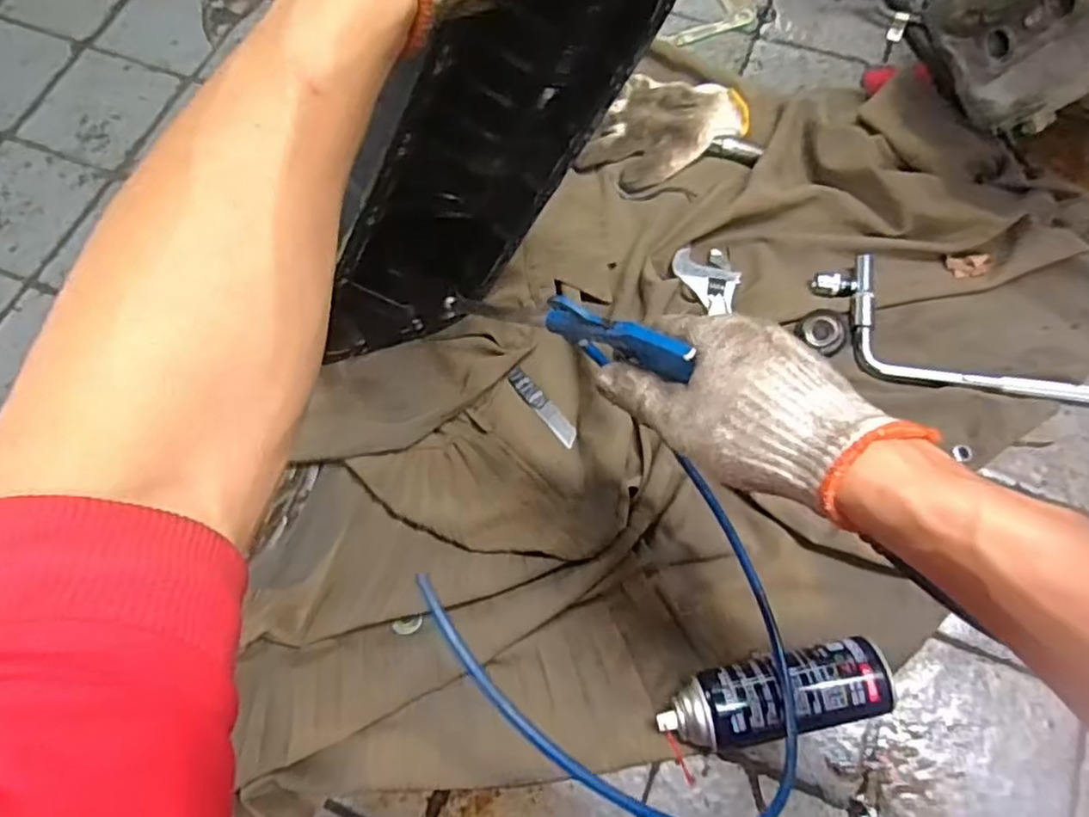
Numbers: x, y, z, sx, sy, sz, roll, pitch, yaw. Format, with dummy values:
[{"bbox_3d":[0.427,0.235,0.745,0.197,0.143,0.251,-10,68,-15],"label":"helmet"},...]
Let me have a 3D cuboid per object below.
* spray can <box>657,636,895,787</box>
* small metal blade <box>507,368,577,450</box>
[{"bbox_3d":[0.183,0.236,0.555,0.179,0.061,0.068,-14,70,-4],"label":"spray can"},{"bbox_3d":[-0.001,-0.002,0.686,0.020,0.006,0.095,-38,73,-13],"label":"small metal blade"}]

